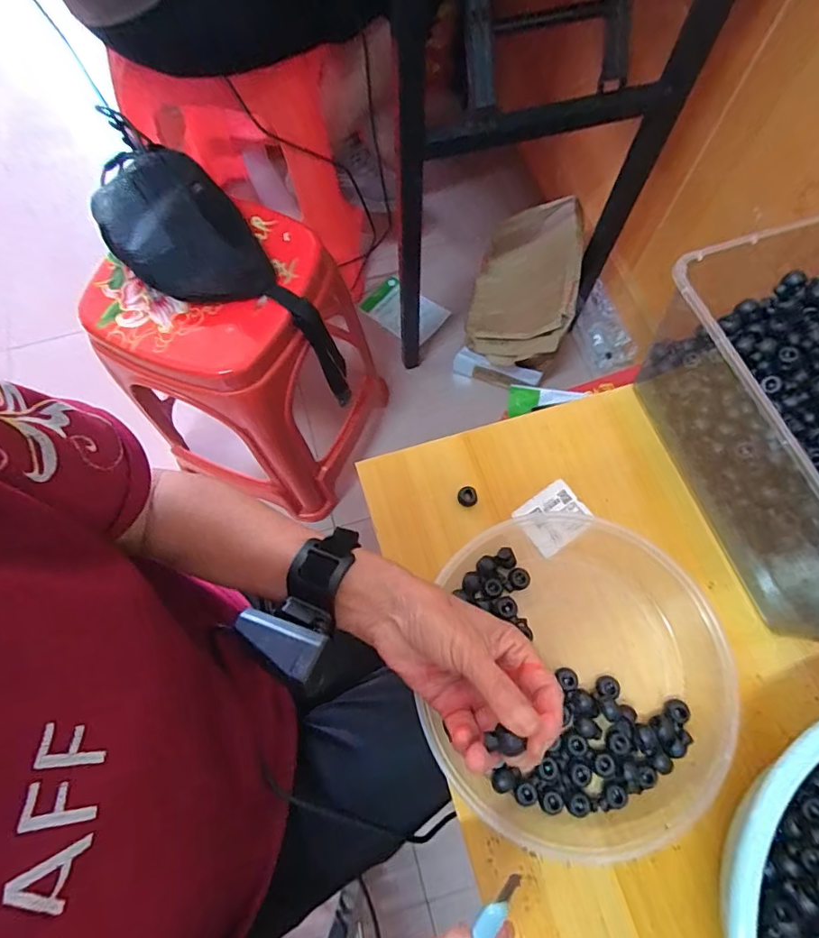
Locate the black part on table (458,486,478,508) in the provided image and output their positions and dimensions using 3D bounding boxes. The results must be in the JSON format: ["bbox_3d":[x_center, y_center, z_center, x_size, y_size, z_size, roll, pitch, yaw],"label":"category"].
[{"bbox_3d":[0.051,0.025,0.442,0.016,0.008,0.017,7,71,4],"label":"black part on table"}]

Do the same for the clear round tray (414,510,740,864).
[{"bbox_3d":[0.118,0.151,0.378,0.224,0.037,0.222,-1,70,1],"label":"clear round tray"}]

